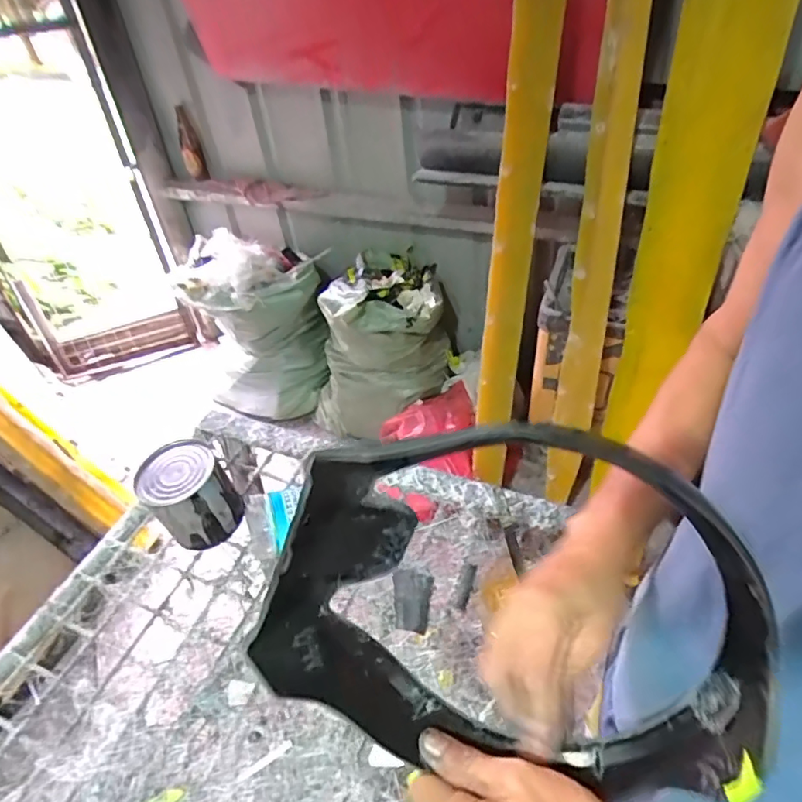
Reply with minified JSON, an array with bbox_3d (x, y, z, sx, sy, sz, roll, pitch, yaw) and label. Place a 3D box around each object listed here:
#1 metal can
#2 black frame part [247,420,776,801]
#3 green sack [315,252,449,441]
[{"bbox_3d":[-0.272,0.124,0.696,0.101,0.117,0.093,-3,40,3],"label":"metal can"},{"bbox_3d":[0.057,0.109,0.273,0.252,0.199,0.102,5,40,13],"label":"black frame part"},{"bbox_3d":[-0.082,-0.176,1.821,0.471,0.526,0.353,-8,40,-3],"label":"green sack"}]

